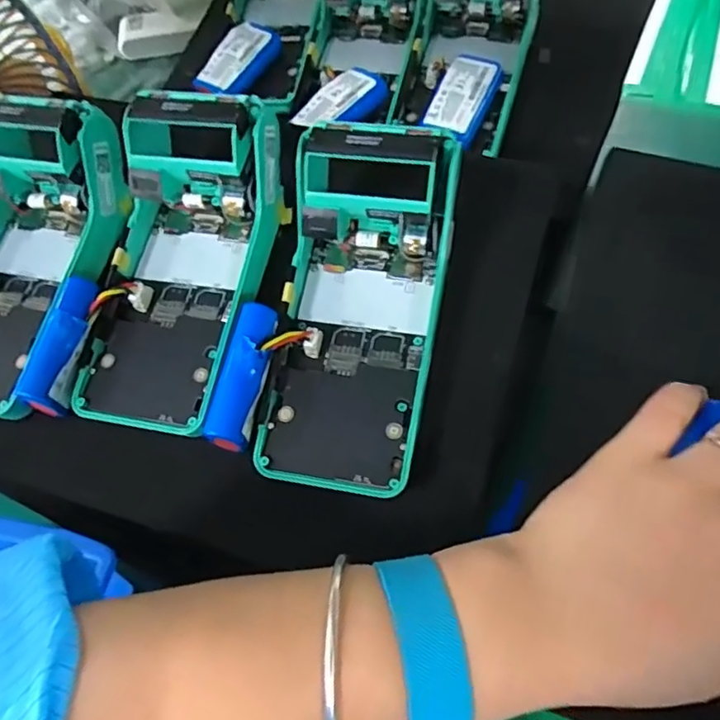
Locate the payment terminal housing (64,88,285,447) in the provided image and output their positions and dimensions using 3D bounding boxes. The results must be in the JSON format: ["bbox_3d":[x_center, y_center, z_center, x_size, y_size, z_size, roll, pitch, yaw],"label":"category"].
[{"bbox_3d":[-0.092,-0.049,0.315,0.083,0.059,0.172,11,82,10],"label":"payment terminal housing"}]

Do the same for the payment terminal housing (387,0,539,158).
[{"bbox_3d":[0.075,-0.218,0.401,0.085,0.084,0.158,11,58,9],"label":"payment terminal housing"}]

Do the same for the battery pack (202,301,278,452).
[{"bbox_3d":[-0.056,0.008,0.285,0.020,0.016,0.069,12,80,10],"label":"battery pack"}]

